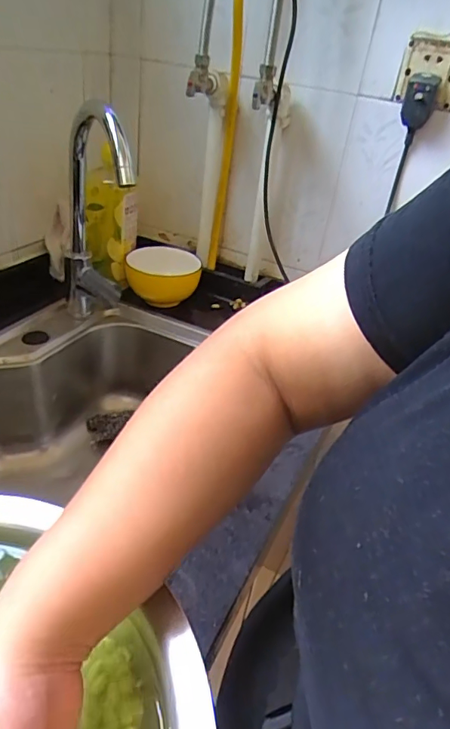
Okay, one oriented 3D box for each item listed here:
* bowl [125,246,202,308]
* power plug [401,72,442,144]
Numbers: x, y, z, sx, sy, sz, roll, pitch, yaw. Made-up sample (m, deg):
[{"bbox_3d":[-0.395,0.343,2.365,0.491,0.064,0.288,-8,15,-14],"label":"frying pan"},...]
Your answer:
[{"bbox_3d":[-0.112,-0.154,0.902,0.130,0.076,0.132,-1,35,-14],"label":"bowl"},{"bbox_3d":[0.278,-0.370,0.717,0.043,0.086,0.024,15,34,11],"label":"power plug"}]

